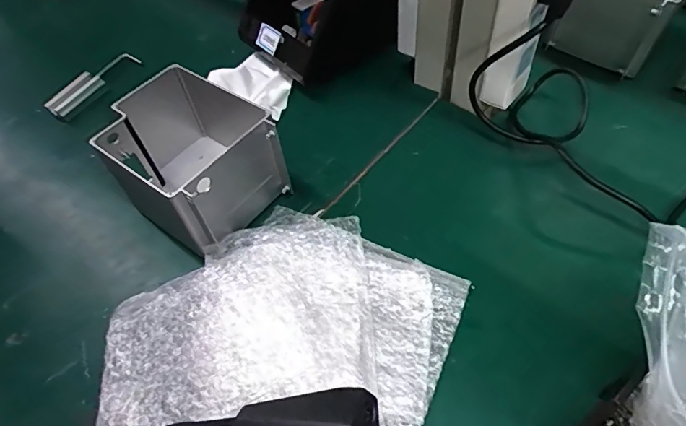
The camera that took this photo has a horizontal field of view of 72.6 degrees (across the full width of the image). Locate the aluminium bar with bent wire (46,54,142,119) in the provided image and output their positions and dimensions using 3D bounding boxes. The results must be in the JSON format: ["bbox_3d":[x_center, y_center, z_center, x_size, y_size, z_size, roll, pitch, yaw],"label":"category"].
[{"bbox_3d":[-0.344,-0.186,0.652,0.039,0.028,0.152,24,59,19],"label":"aluminium bar with bent wire"}]

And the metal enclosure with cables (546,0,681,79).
[{"bbox_3d":[0.367,-0.278,0.605,0.133,0.122,0.173,32,62,24],"label":"metal enclosure with cables"}]

